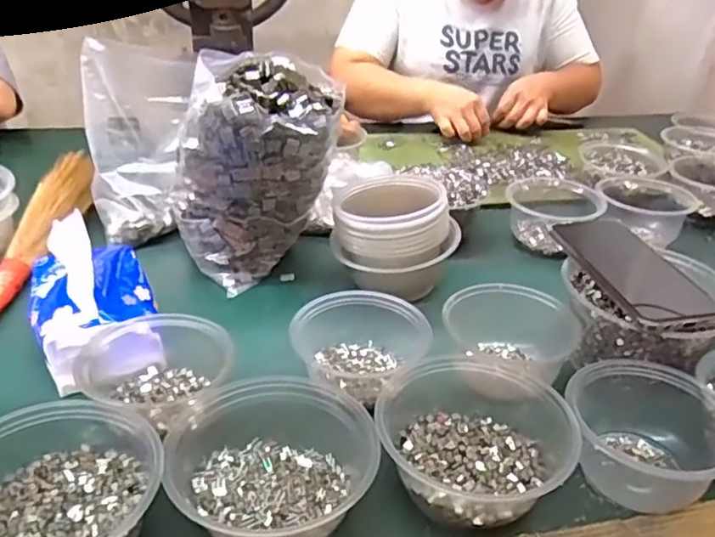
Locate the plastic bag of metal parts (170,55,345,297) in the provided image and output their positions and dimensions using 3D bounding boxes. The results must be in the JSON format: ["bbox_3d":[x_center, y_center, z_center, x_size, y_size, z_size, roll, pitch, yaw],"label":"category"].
[{"bbox_3d":[-0.093,-0.104,0.663,0.179,0.216,0.105,-19,35,-31],"label":"plastic bag of metal parts"}]

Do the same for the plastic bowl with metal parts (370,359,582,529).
[{"bbox_3d":[0.084,0.117,0.454,0.140,0.047,0.139,13,34,17],"label":"plastic bowl with metal parts"}]

